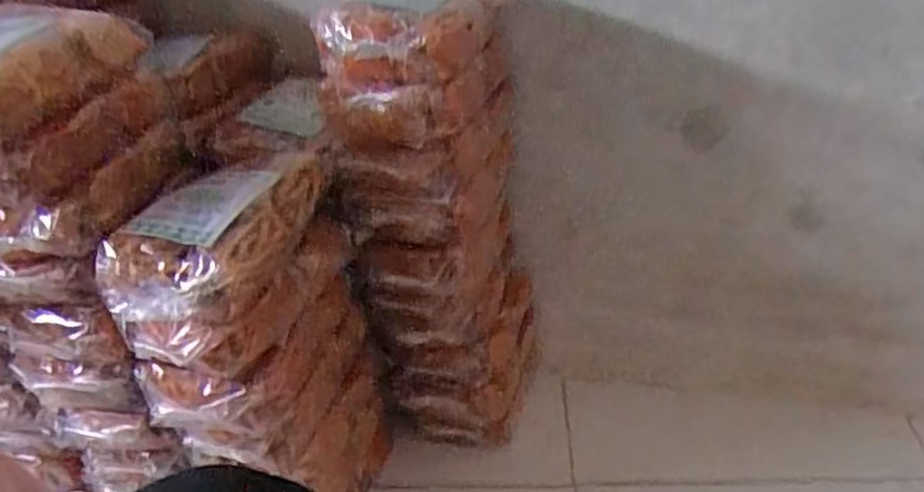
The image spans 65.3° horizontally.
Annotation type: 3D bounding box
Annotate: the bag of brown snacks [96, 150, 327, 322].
[{"bbox_3d":[-0.202,-0.021,0.621,0.130,0.054,0.210,7,34,16],"label":"bag of brown snacks"}]

